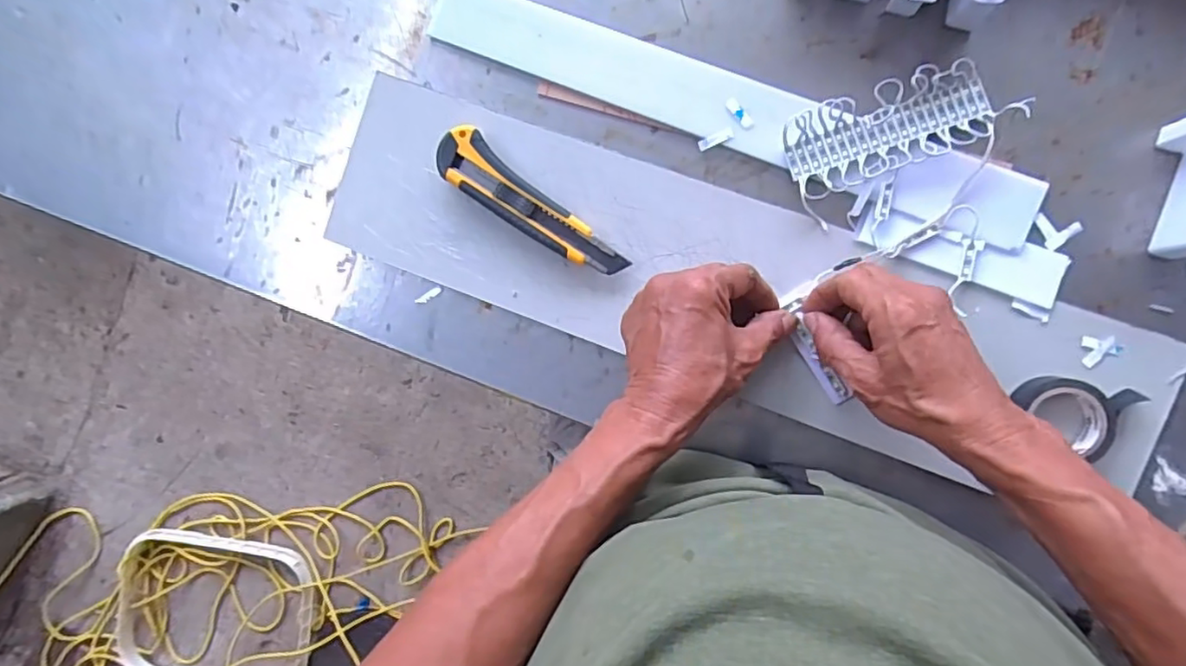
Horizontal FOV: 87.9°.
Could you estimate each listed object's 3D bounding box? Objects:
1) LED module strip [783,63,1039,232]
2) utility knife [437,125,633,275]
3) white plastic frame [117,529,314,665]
[{"bbox_3d":[0.209,-0.138,0.424,0.145,0.017,0.067,-18,90,9],"label":"LED module strip"},{"bbox_3d":[-0.046,-0.091,0.456,0.158,0.021,0.037,38,97,5],"label":"utility knife"},{"bbox_3d":[-0.819,0.616,1.324,0.441,0.047,0.355,5,93,9],"label":"white plastic frame"}]

